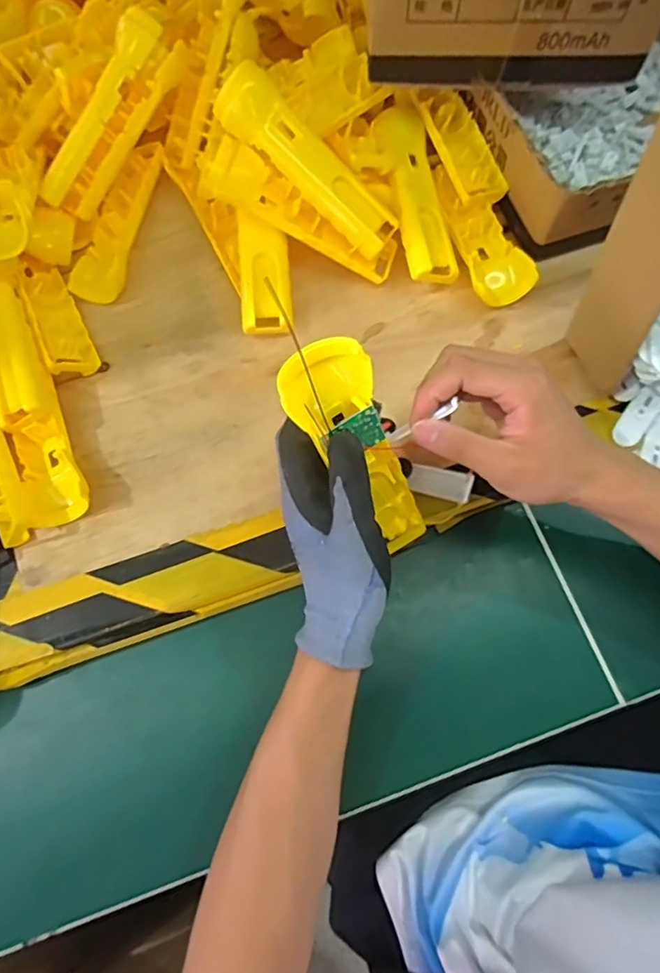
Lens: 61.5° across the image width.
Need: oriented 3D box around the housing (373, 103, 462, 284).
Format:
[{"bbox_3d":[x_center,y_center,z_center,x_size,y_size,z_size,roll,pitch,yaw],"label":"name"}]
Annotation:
[{"bbox_3d":[0.071,-0.251,0.475,0.042,0.025,0.166,-11,72,-2],"label":"housing"}]

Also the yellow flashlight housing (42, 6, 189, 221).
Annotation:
[{"bbox_3d":[-0.184,-0.305,0.463,0.043,0.034,0.160,37,100,8],"label":"yellow flashlight housing"}]

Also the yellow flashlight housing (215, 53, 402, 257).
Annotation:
[{"bbox_3d":[-0.014,-0.255,0.441,0.164,0.027,0.048,38,79,-19],"label":"yellow flashlight housing"}]

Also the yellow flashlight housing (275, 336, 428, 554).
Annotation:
[{"bbox_3d":[0.021,-0.017,0.341,0.049,0.165,0.022,-39,40,-8],"label":"yellow flashlight housing"}]

